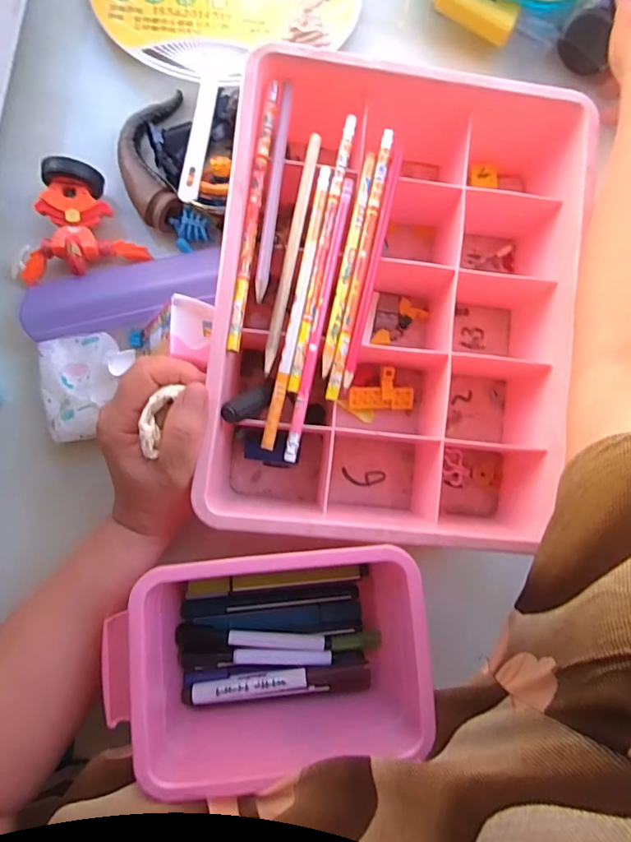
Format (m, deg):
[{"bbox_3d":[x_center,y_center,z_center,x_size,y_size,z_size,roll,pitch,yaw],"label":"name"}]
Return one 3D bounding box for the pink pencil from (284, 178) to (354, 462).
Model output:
[{"bbox_3d":[0.003,-0.067,0.312,0.008,0.004,0.186,12,85,-3],"label":"pink pencil"}]

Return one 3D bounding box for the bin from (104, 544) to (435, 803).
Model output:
[{"bbox_3d":[-0.028,0.145,0.316,0.182,0.093,0.124,-4,84,-4],"label":"bin"}]

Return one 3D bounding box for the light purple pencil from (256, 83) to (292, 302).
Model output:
[{"bbox_3d":[-0.026,-0.150,0.312,0.008,0.011,0.153,7,85,-3],"label":"light purple pencil"}]

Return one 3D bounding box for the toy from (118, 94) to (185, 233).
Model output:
[{"bbox_3d":[-0.127,-0.205,0.381,0.047,0.020,0.118,-7,73,-4],"label":"toy"}]

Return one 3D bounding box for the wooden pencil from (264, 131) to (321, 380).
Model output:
[{"bbox_3d":[-0.015,-0.110,0.313,0.008,0.005,0.160,12,85,-3],"label":"wooden pencil"}]

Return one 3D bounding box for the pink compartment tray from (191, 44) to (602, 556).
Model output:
[{"bbox_3d":[0.055,-0.076,0.345,0.231,0.088,0.304,6,85,-3],"label":"pink compartment tray"}]

